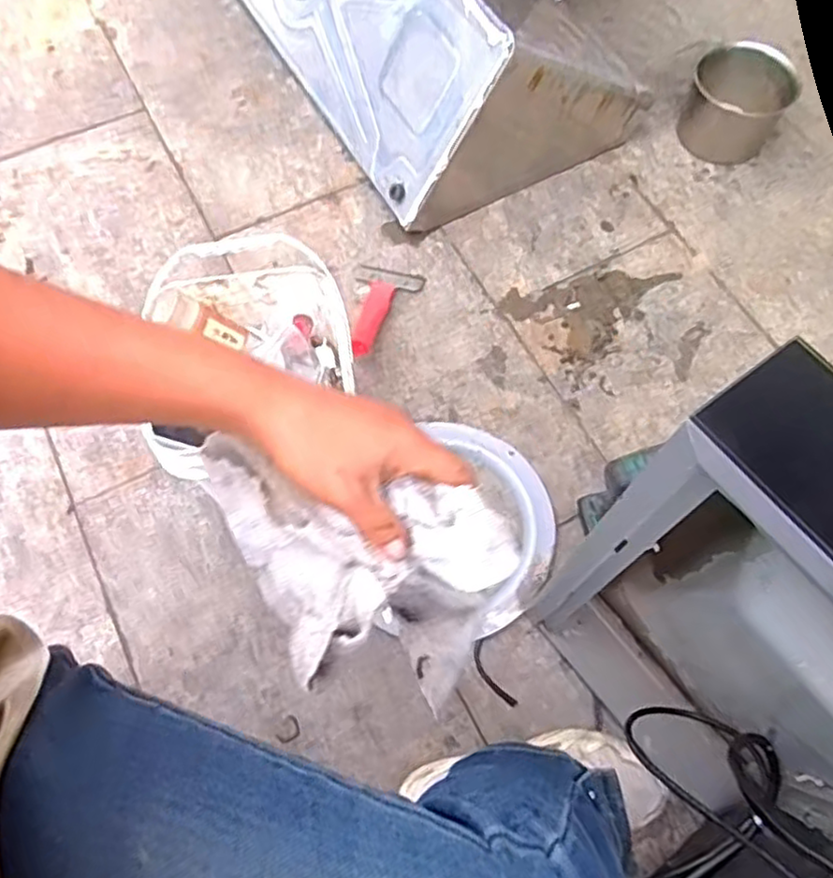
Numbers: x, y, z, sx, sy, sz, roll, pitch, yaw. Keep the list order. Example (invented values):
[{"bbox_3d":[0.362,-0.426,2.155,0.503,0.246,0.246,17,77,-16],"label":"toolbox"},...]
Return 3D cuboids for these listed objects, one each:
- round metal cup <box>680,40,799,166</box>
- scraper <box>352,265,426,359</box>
[{"bbox_3d":[0.516,-0.538,1.108,0.149,0.119,0.130,26,66,11],"label":"round metal cup"},{"bbox_3d":[-0.039,-0.178,0.934,0.088,0.030,0.175,3,64,0],"label":"scraper"}]

